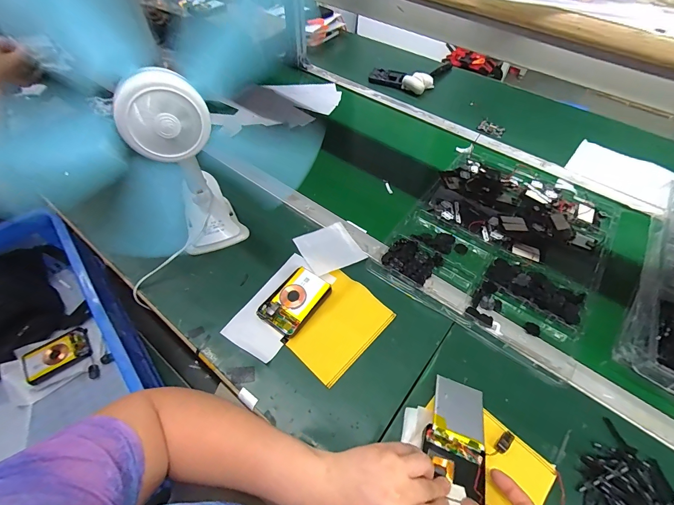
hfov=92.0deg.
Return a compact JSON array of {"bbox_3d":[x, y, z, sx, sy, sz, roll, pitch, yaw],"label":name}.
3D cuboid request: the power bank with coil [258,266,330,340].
[{"bbox_3d":[-0.065,0.074,0.510,0.069,0.018,0.104,32,59,21],"label":"power bank with coil"}]

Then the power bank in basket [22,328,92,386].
[{"bbox_3d":[-0.550,0.197,0.642,0.106,0.023,0.071,-33,60,-23],"label":"power bank in basket"}]

